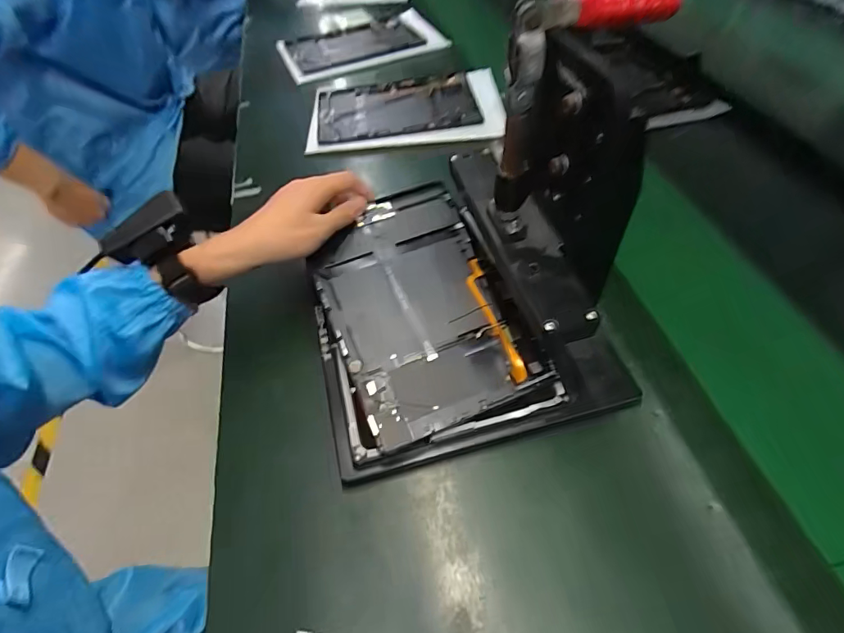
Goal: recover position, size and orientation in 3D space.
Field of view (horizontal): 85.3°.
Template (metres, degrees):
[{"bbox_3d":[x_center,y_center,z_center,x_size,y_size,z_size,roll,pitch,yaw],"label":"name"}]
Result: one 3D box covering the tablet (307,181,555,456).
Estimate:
[{"bbox_3d":[-0.007,-0.016,0.405,0.148,0.014,0.235,-19,59,-11],"label":"tablet"}]

